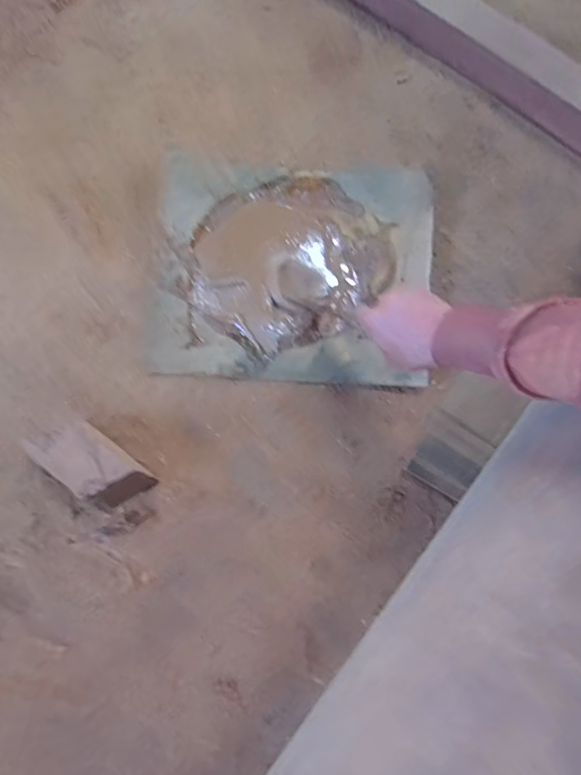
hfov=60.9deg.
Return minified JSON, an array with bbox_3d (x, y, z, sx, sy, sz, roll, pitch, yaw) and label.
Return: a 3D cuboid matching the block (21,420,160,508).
[{"bbox_3d":[-0.252,0.100,0.628,0.143,0.060,0.076,39,79,10],"label":"block"}]

